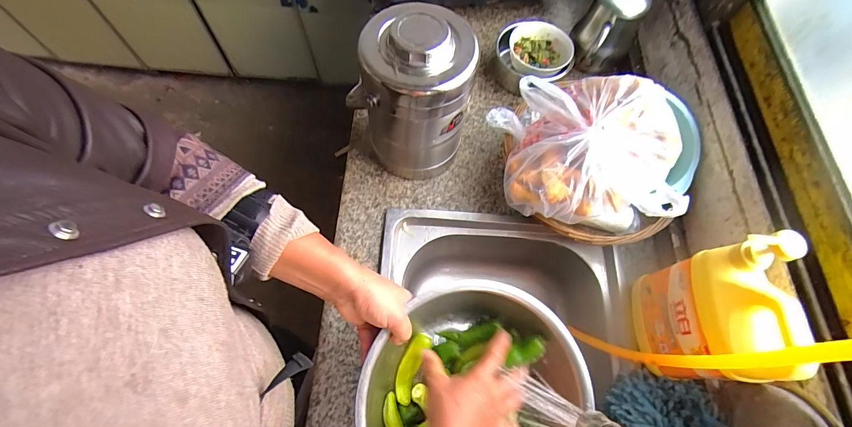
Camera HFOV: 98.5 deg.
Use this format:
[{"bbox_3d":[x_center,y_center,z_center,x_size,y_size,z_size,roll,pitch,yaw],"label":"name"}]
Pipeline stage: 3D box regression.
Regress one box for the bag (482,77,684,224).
[{"bbox_3d":[0.231,-0.090,0.534,0.288,0.127,0.200,21,67,6],"label":"bag"}]

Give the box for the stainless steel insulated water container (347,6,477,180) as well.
[{"bbox_3d":[-0.023,-0.171,0.575,0.163,0.250,0.133,30,68,9],"label":"stainless steel insulated water container"}]

